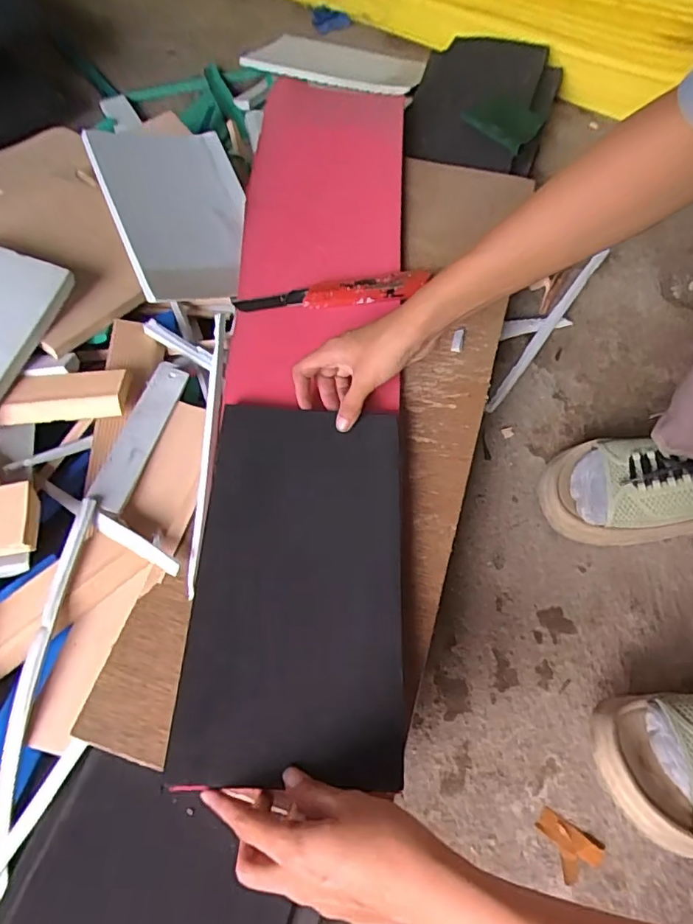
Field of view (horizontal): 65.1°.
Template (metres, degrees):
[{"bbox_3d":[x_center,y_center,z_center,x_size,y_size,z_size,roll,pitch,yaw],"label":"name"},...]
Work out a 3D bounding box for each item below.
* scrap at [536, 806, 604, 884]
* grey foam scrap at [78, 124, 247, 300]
[{"bbox_3d":[0.163,0.286,0.401,0.047,0.004,0.035,29,65,16],"label":"scrap"},{"bbox_3d":[-0.176,-0.273,0.590,0.148,0.019,0.221,-17,76,-27],"label":"grey foam scrap"}]

